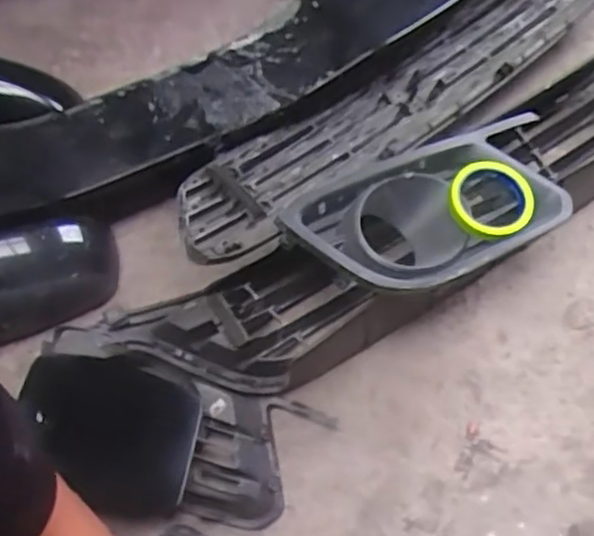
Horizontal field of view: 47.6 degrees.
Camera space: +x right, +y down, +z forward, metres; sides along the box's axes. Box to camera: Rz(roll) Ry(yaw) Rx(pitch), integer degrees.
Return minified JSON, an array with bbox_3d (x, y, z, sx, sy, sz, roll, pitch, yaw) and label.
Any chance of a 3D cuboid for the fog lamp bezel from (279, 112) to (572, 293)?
[{"bbox_3d":[0.158,-0.059,0.777,0.327,0.085,0.170,-24,64,-11],"label":"fog lamp bezel"}]

